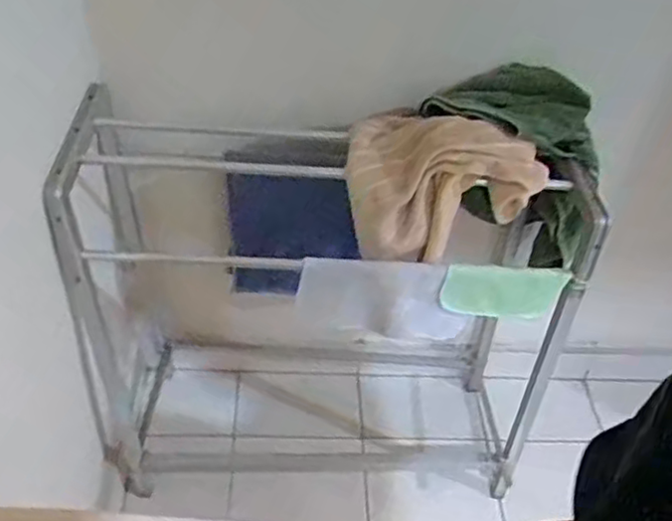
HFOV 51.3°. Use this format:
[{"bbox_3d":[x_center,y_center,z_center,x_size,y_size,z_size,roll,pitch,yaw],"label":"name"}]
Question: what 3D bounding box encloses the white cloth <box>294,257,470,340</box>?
[{"bbox_3d":[0.080,0.066,1.173,0.281,0.181,0.032,4,42,-3],"label":"white cloth"}]

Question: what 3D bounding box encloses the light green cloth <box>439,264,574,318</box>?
[{"bbox_3d":[0.271,0.051,1.136,0.192,0.101,0.025,1,43,-6],"label":"light green cloth"}]

